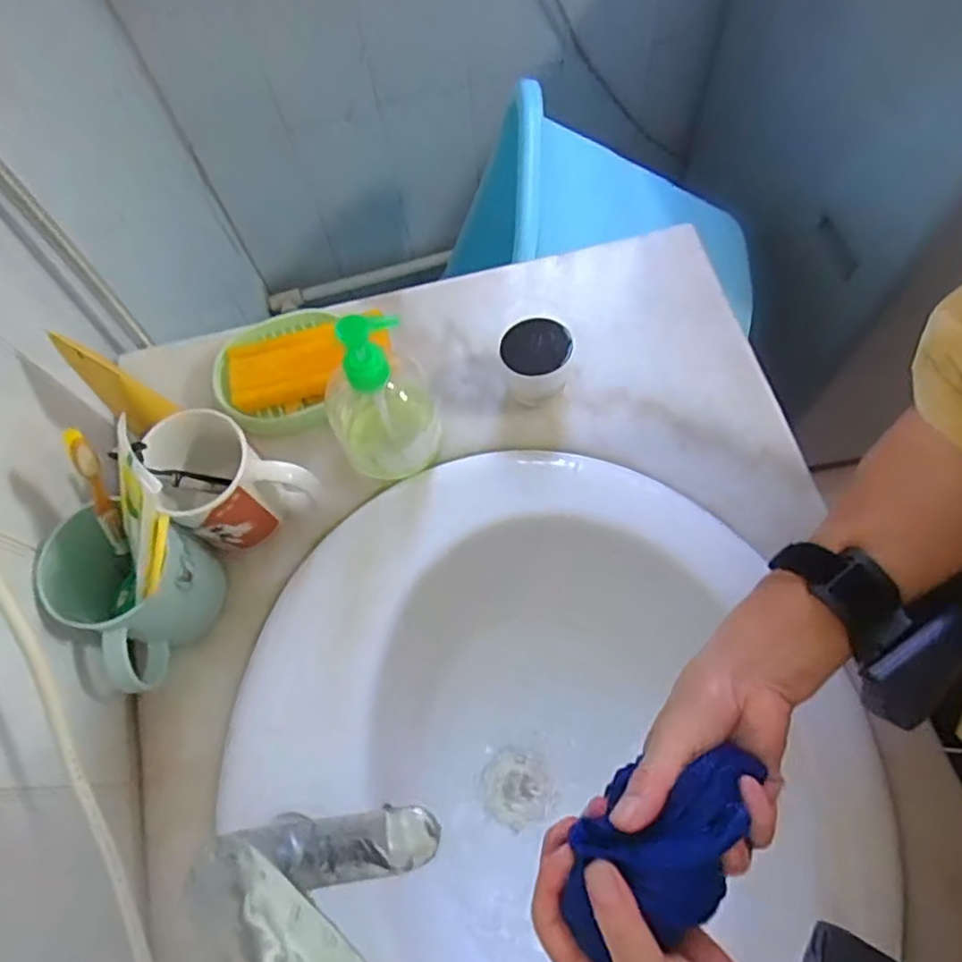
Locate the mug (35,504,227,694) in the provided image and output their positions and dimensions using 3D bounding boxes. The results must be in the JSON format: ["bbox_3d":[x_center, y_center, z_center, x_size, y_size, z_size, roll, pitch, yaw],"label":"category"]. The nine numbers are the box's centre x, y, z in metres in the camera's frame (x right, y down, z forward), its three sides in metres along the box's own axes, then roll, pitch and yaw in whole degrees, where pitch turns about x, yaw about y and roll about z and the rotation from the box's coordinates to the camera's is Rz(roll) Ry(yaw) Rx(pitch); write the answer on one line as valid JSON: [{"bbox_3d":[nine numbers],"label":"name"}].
[{"bbox_3d":[-0.247,0.090,0.488,0.091,0.101,0.114,1,68,5],"label":"mug"}]

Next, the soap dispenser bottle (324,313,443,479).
[{"bbox_3d":[-0.081,-0.078,0.509,0.084,0.151,0.099,-19,68,-3],"label":"soap dispenser bottle"}]

